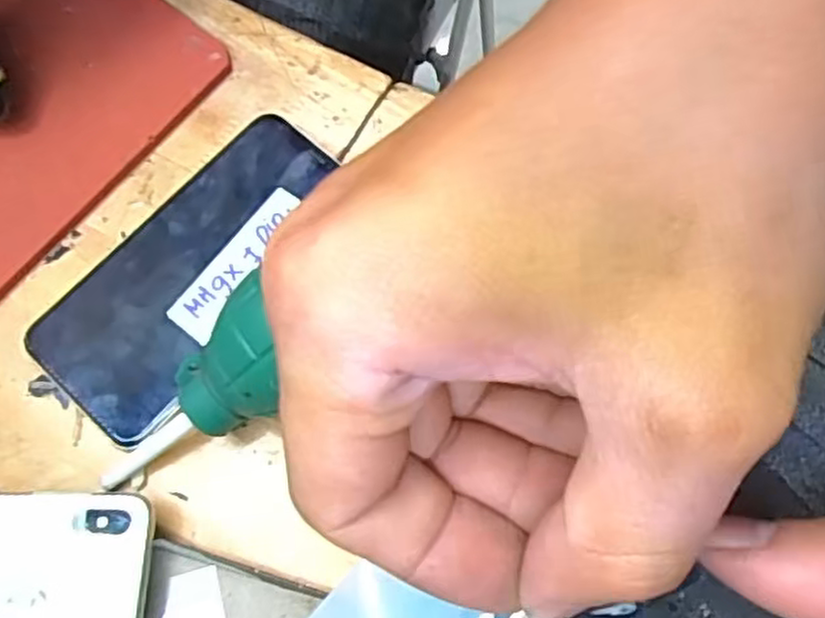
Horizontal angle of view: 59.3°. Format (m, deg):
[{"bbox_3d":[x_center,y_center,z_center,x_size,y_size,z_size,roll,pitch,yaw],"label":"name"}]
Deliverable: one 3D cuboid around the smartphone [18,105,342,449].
[{"bbox_3d":[-0.093,-0.018,0.324,0.069,0.012,0.152,40,77,13],"label":"smartphone"}]

